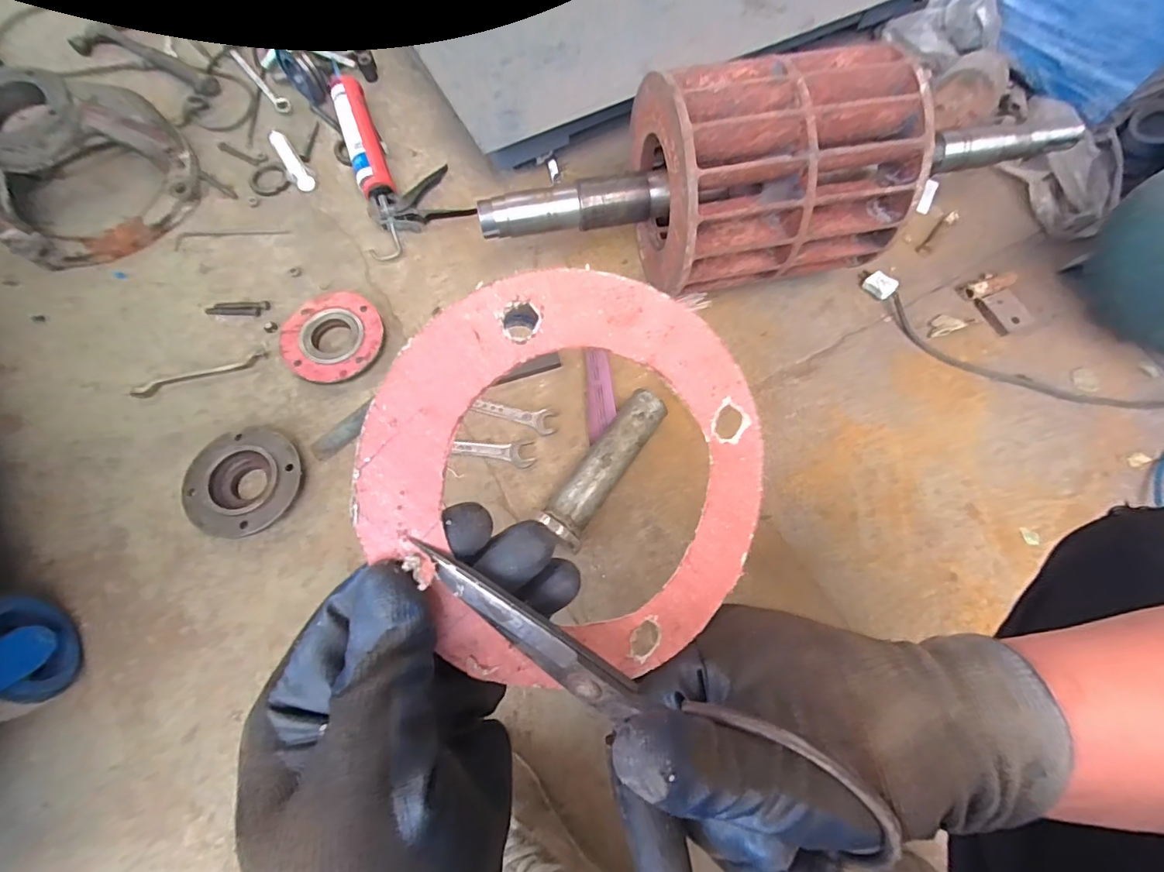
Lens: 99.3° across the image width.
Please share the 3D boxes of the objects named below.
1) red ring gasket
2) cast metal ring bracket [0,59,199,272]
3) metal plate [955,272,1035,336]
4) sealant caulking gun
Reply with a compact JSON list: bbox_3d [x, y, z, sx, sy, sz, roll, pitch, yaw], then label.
[{"bbox_3d":[0.003,0.017,0.182,0.146,0.009,0.152,-3,100,-17],"label":"red ring gasket"},{"bbox_3d":[-0.848,-0.446,0.823,0.290,0.166,0.296,0,74,0],"label":"cast metal ring bracket"},{"bbox_3d":[0.694,-0.226,0.819,0.078,0.023,0.107,-27,73,-9],"label":"metal plate"},{"bbox_3d":[-0.331,-0.518,0.901,0.188,0.050,0.415,-17,72,-6],"label":"sealant caulking gun"}]

